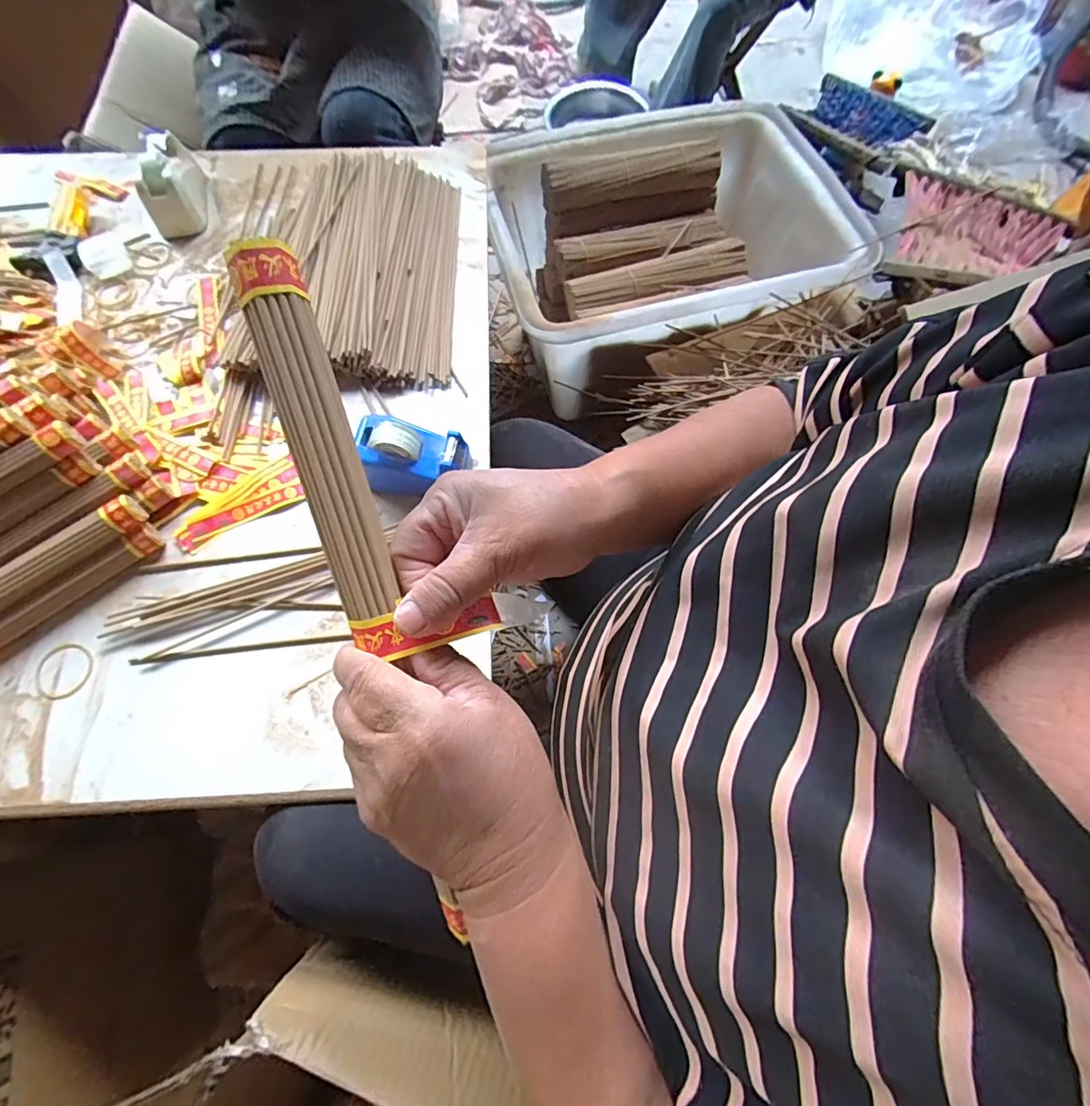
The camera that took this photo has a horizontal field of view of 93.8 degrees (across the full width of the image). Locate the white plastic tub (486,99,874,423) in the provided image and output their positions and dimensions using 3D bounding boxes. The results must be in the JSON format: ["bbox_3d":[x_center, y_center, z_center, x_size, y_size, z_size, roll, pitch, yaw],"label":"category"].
[{"bbox_3d":[0.202,-0.532,0.932,0.603,0.215,0.464,-19,70,-9],"label":"white plastic tub"}]

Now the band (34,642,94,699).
[{"bbox_3d":[-0.399,0.098,0.422,0.045,0.004,0.044,14,68,5],"label":"band"}]

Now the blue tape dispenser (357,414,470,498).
[{"bbox_3d":[-0.121,-0.088,0.468,0.097,0.057,0.058,10,68,3],"label":"blue tape dispenser"}]

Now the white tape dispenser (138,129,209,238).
[{"bbox_3d":[-0.448,-0.446,0.614,0.058,0.059,0.123,-16,69,-7],"label":"white tape dispenser"}]

